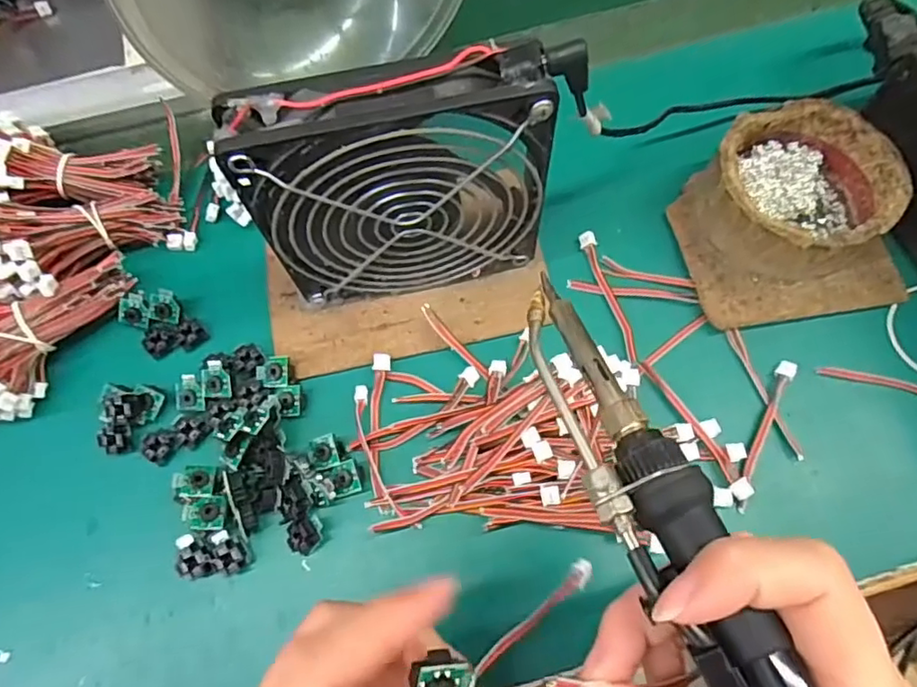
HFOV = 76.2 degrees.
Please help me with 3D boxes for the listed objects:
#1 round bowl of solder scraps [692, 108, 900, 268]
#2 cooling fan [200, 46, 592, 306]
[{"bbox_3d":[0.168,-0.076,0.293,0.079,0.040,0.080,-1,71,1],"label":"round bowl of solder scraps"},{"bbox_3d":[-0.019,-0.062,0.252,0.126,0.128,0.029,-11,71,-2],"label":"cooling fan"}]

